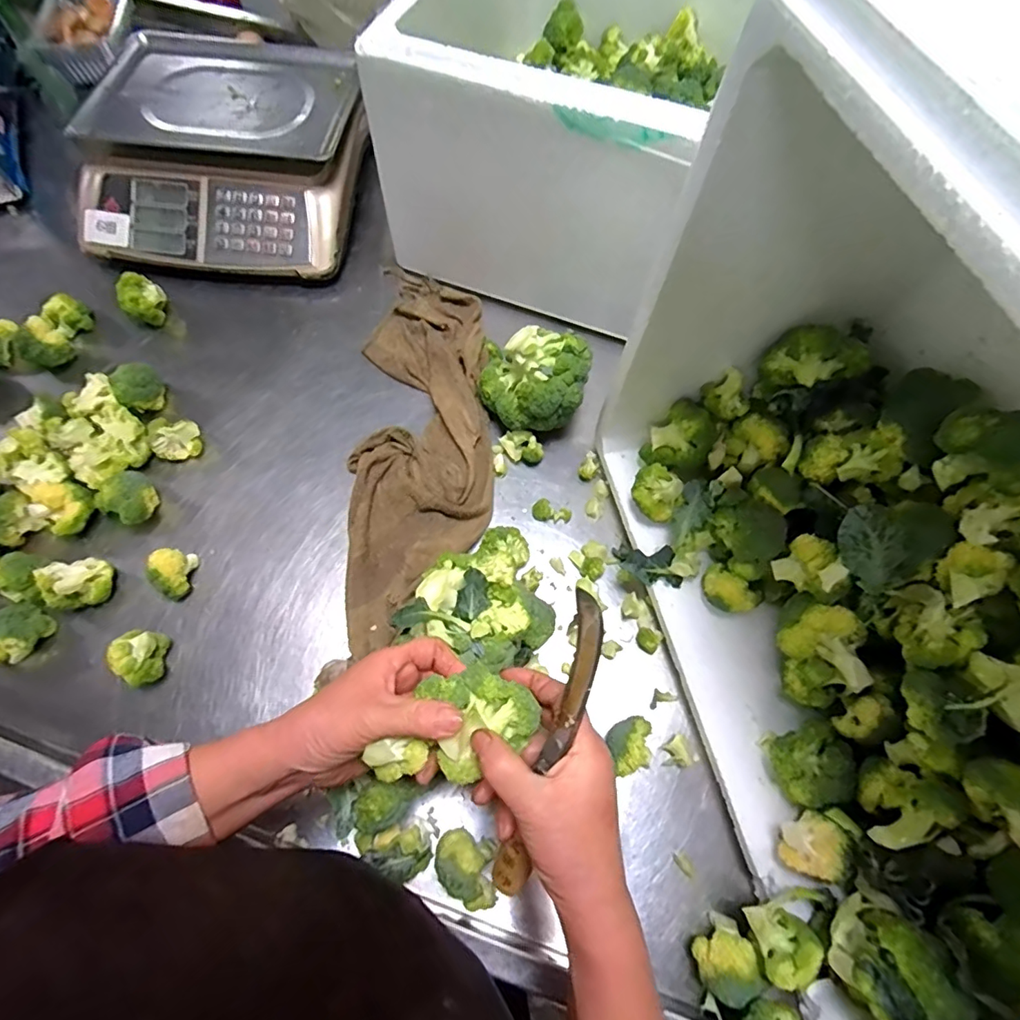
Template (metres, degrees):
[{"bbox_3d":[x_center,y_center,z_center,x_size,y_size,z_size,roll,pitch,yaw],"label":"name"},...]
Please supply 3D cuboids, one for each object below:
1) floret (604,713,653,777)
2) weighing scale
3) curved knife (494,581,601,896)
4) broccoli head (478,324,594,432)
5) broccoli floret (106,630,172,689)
[{"bbox_3d":[0.110,0.212,0.473,0.043,0.035,0.040,-17,68,-9],"label":"floret"},{"bbox_3d":[-0.382,-0.492,0.727,0.346,0.107,0.354,4,66,-1],"label":"weighing scale"},{"bbox_3d":[0.024,0.141,0.309,0.023,0.018,0.196,18,103,5],"label":"curved knife"},{"bbox_3d":[0.022,-0.148,0.593,0.126,0.092,0.110,15,67,4],"label":"broccoli head"},{"bbox_3d":[-0.338,0.136,0.480,0.036,0.038,0.049,-8,67,-6],"label":"broccoli floret"}]

